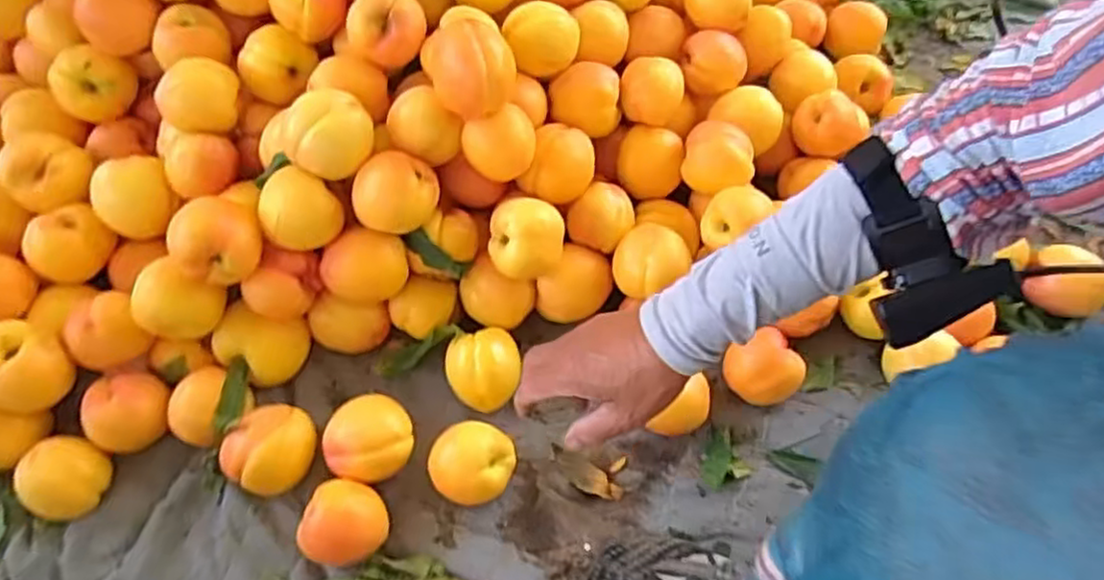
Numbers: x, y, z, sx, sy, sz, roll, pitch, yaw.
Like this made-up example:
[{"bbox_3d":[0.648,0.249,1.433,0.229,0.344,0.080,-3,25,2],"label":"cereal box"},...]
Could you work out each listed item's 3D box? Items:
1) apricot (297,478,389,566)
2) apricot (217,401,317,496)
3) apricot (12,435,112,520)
[{"bbox_3d":[-0.155,0.179,0.554,0.060,0.045,0.059,0,60,-1],"label":"apricot"},{"bbox_3d":[-0.221,0.128,0.580,0.057,0.049,0.069,28,63,15],"label":"apricot"},{"bbox_3d":[-0.379,0.148,0.567,0.049,0.050,0.059,20,61,11],"label":"apricot"}]

